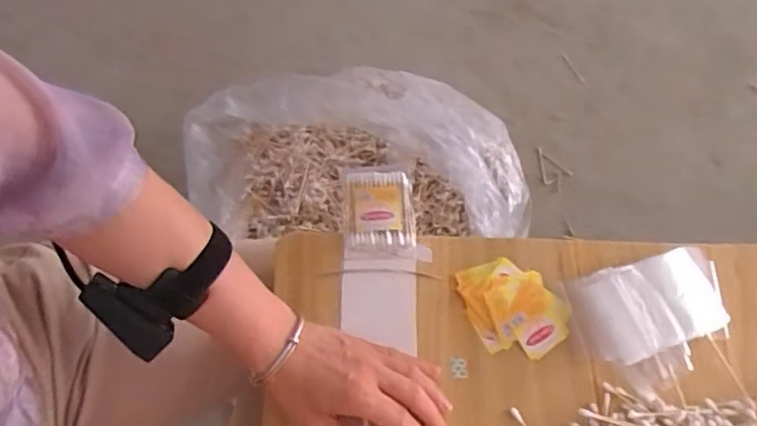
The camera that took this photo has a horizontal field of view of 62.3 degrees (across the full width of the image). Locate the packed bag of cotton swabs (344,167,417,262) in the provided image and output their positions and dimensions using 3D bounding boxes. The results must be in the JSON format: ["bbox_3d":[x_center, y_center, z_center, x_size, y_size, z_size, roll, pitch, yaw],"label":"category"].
[{"bbox_3d":[0.001,-0.002,0.532,0.058,0.013,0.083,0,66,-3],"label":"packed bag of cotton swabs"}]

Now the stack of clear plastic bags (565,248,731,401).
[{"bbox_3d":[0.221,0.084,0.493,0.120,0.034,0.101,-11,67,-8],"label":"stack of clear plastic bags"}]

